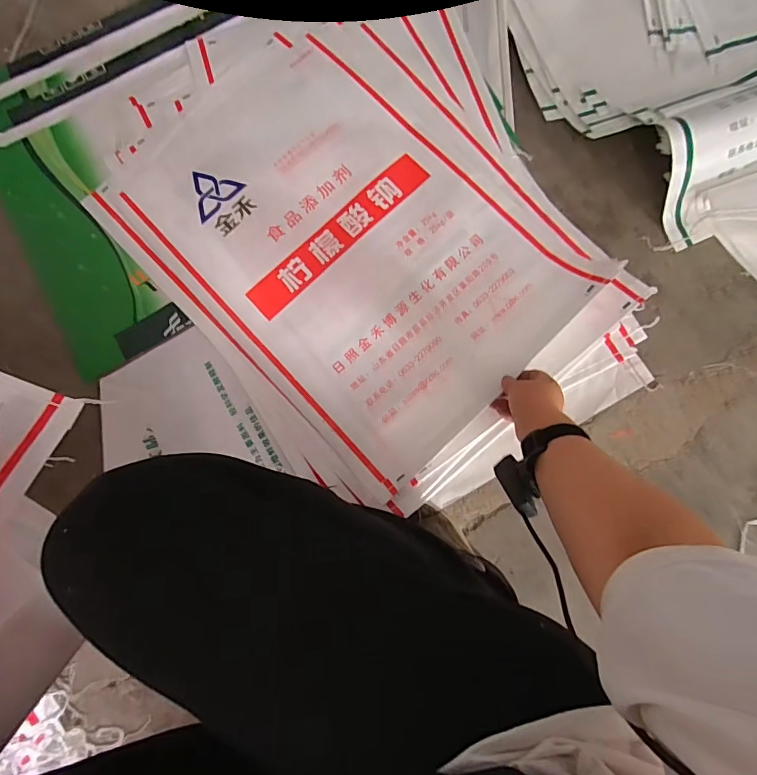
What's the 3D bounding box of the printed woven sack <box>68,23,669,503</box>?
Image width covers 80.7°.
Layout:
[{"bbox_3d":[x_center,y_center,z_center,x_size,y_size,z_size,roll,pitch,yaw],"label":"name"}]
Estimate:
[{"bbox_3d":[-0.060,-0.265,0.740,0.521,0.041,0.763,-44,80,-5],"label":"printed woven sack"}]

